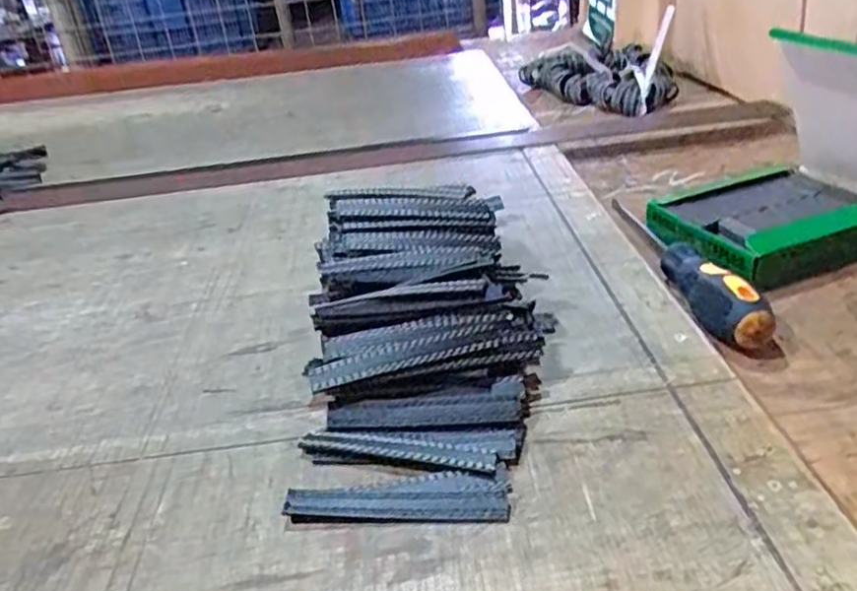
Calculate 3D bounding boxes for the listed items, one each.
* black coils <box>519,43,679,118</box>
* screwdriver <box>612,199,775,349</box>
[{"bbox_3d":[0.205,-0.264,0.857,0.147,0.035,0.210,-8,29,0],"label":"black coils"},{"bbox_3d":[0.163,-0.022,0.448,0.027,0.026,0.171,-10,30,-4],"label":"screwdriver"}]

